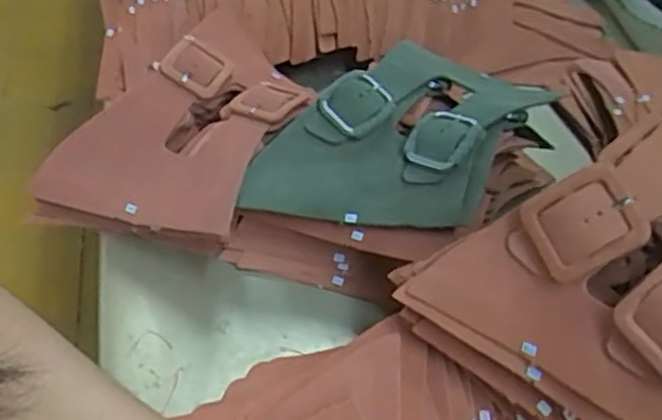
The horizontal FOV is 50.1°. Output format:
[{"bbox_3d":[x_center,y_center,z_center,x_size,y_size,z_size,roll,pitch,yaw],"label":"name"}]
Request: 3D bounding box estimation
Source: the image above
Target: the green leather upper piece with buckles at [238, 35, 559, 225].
[{"bbox_3d":[0.051,-0.050,0.501,0.140,0.058,0.199,30,55,20],"label":"green leather upper piece with buckles"}]

